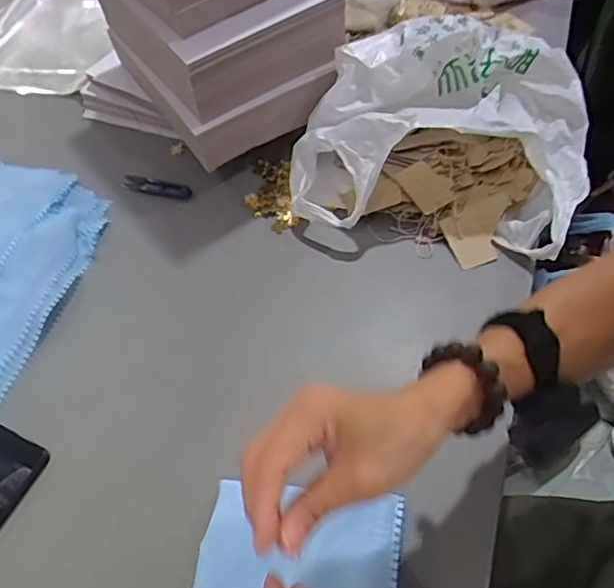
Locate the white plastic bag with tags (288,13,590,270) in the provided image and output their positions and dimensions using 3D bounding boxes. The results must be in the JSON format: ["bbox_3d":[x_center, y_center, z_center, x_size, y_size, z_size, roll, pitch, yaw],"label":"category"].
[{"bbox_3d":[0.148,-0.178,0.684,0.312,0.125,0.248,12,58,12],"label":"white plastic bag with tags"}]

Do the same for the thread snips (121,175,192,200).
[{"bbox_3d":[-0.191,-0.135,0.773,0.101,0.010,0.026,19,59,22],"label":"thread snips"}]

